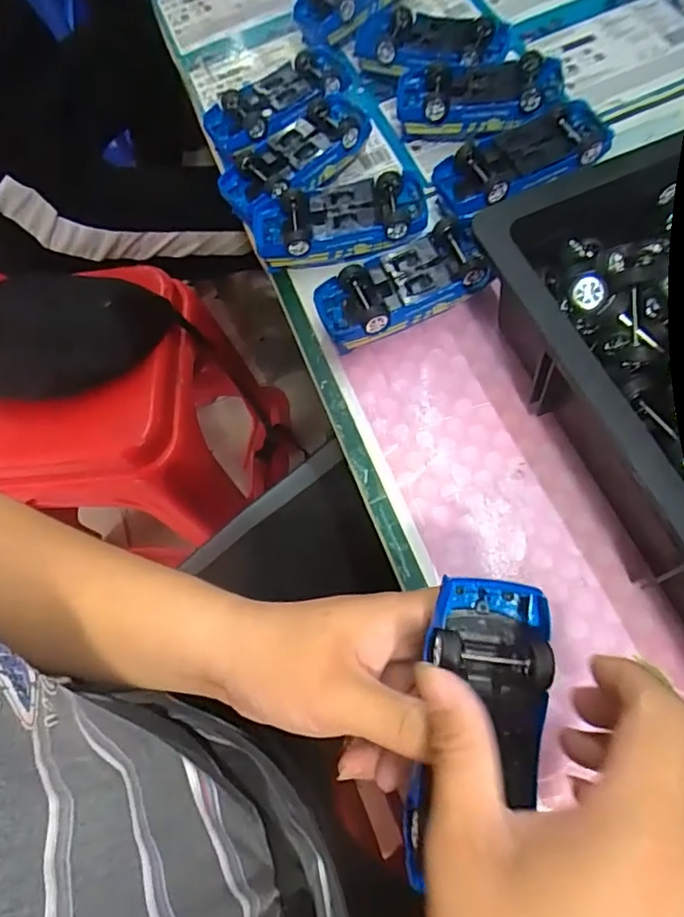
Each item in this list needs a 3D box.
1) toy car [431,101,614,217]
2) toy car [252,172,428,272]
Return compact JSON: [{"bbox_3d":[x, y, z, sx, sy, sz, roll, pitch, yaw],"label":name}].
[{"bbox_3d":[0.144,-0.230,0.448,0.141,0.033,0.067,-24,66,-4],"label":"toy car"},{"bbox_3d":[-0.001,-0.182,0.439,0.133,0.032,0.056,-10,66,3],"label":"toy car"}]

